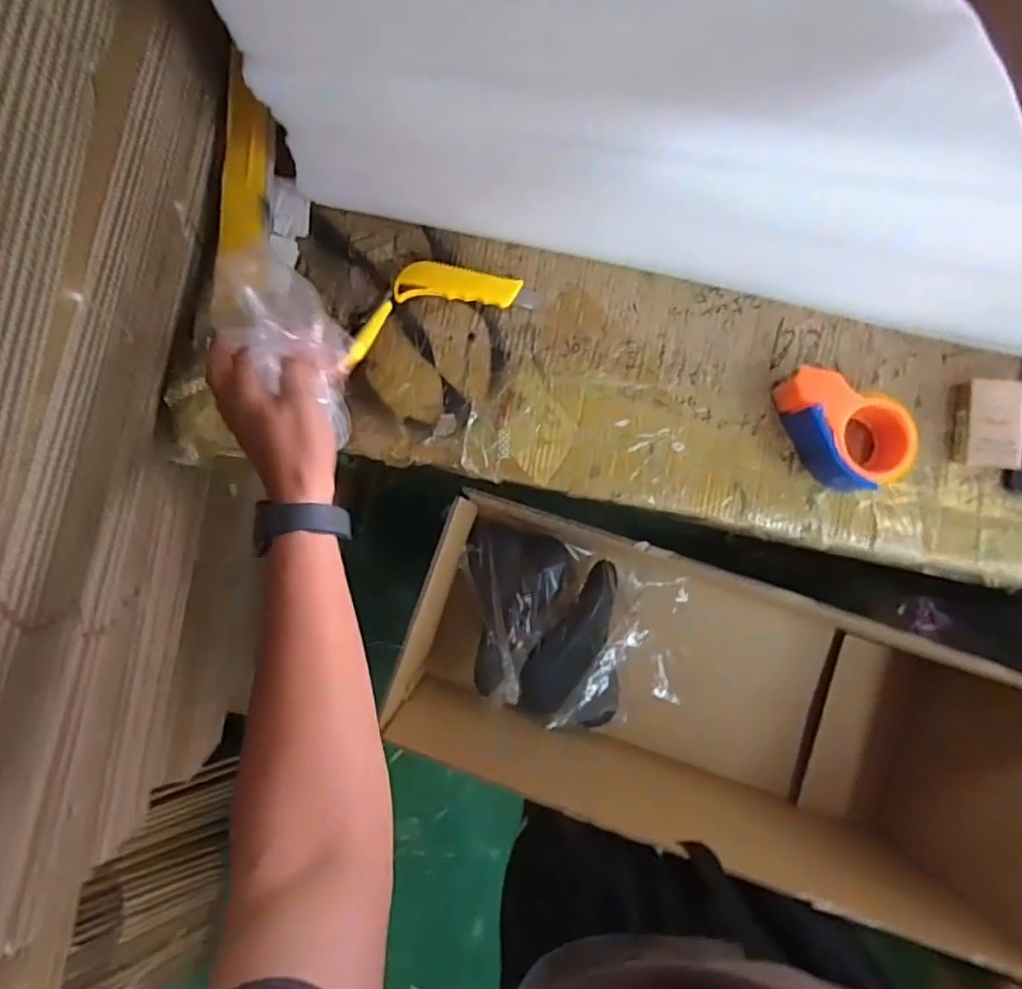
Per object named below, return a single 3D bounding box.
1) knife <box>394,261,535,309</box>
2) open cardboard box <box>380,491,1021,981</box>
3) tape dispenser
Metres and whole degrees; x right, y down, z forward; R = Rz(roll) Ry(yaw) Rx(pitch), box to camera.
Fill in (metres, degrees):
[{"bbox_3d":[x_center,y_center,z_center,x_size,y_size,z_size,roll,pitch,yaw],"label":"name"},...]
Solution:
[{"bbox_3d":[-0.048,-0.218,0.646,0.143,0.019,0.038,7,87,2],"label":"knife"},{"bbox_3d":[0.306,0.307,0.896,0.912,0.263,0.360,22,88,2],"label":"open cardboard box"},{"bbox_3d":[0.342,-0.073,0.619,0.092,0.057,0.136,-29,87,0],"label":"tape dispenser"}]

